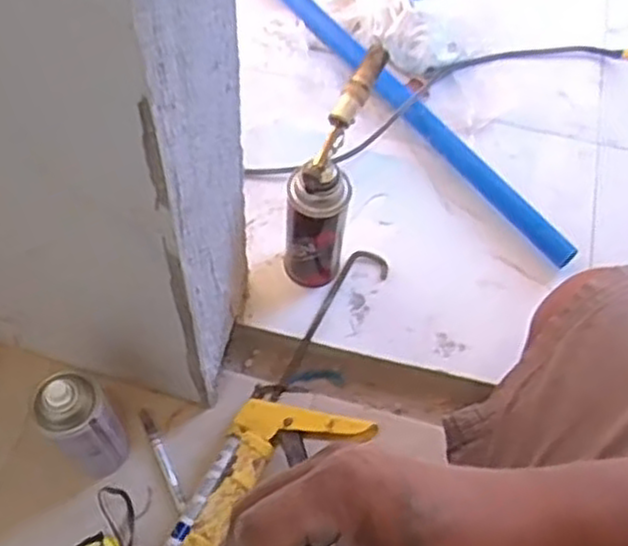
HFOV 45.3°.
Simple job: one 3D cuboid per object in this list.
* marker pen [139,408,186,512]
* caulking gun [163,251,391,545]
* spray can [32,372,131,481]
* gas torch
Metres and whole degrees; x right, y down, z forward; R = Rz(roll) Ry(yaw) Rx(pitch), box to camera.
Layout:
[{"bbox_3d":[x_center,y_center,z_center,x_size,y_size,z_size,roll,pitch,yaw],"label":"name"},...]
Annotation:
[{"bbox_3d":[-0.165,0.197,0.814,0.012,0.017,0.119,-23,65,-14],"label":"marker pen"},{"bbox_3d":[0.000,0.143,0.810,0.136,0.056,0.410,31,64,13],"label":"caulking gun"},{"bbox_3d":[-0.226,0.150,0.740,0.066,0.178,0.061,-32,68,-18],"label":"spray can"},{"bbox_3d":[0.016,-0.103,0.819,0.063,0.252,0.143,16,62,6],"label":"gas torch"}]

